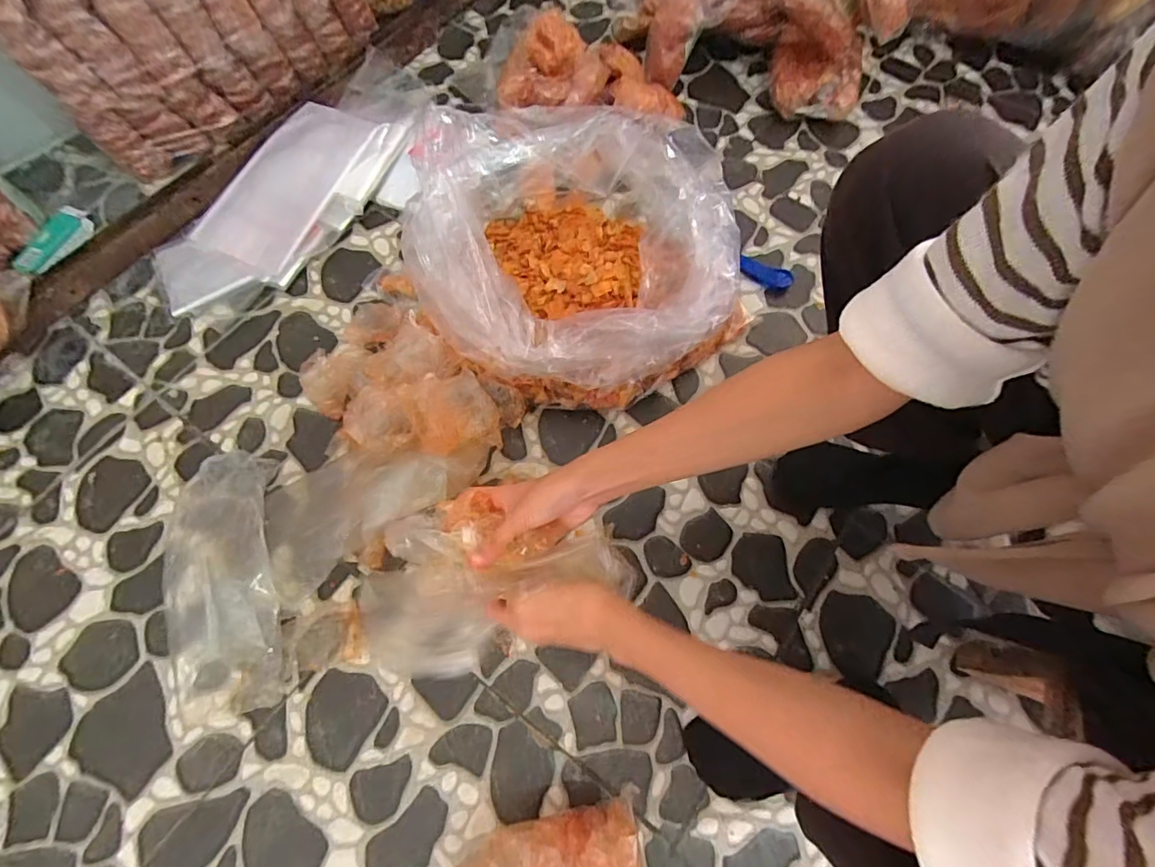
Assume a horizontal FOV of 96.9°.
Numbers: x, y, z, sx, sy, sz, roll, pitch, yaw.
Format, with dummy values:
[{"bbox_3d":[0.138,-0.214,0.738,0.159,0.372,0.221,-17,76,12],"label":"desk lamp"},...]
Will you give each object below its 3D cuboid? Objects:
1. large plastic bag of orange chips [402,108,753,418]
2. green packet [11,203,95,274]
[{"bbox_3d":[-0.003,-0.216,0.627,0.353,0.197,0.324,-18,70,-6],"label":"large plastic bag of orange chips"},{"bbox_3d":[-0.757,-0.277,0.739,0.041,0.022,0.121,19,70,8],"label":"green packet"}]

